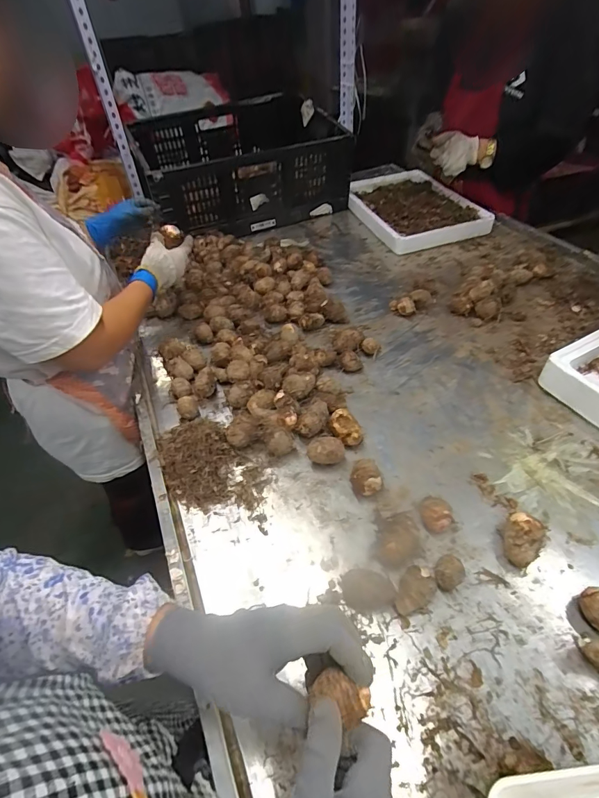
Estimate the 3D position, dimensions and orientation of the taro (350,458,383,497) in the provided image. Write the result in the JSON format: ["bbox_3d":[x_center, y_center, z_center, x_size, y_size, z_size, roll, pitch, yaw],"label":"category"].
[{"bbox_3d":[0.098,0.116,0.585,0.049,0.045,0.052,6,49,11],"label":"taro"}]

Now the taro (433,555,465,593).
[{"bbox_3d":[0.183,0.216,0.489,0.038,0.033,0.032,-32,52,-22],"label":"taro"}]

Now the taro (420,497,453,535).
[{"bbox_3d":[0.184,0.157,0.535,0.044,0.036,0.040,-3,47,3],"label":"taro"}]

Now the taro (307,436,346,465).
[{"bbox_3d":[0.042,0.082,0.625,0.058,0.039,0.042,6,49,11],"label":"taro"}]

